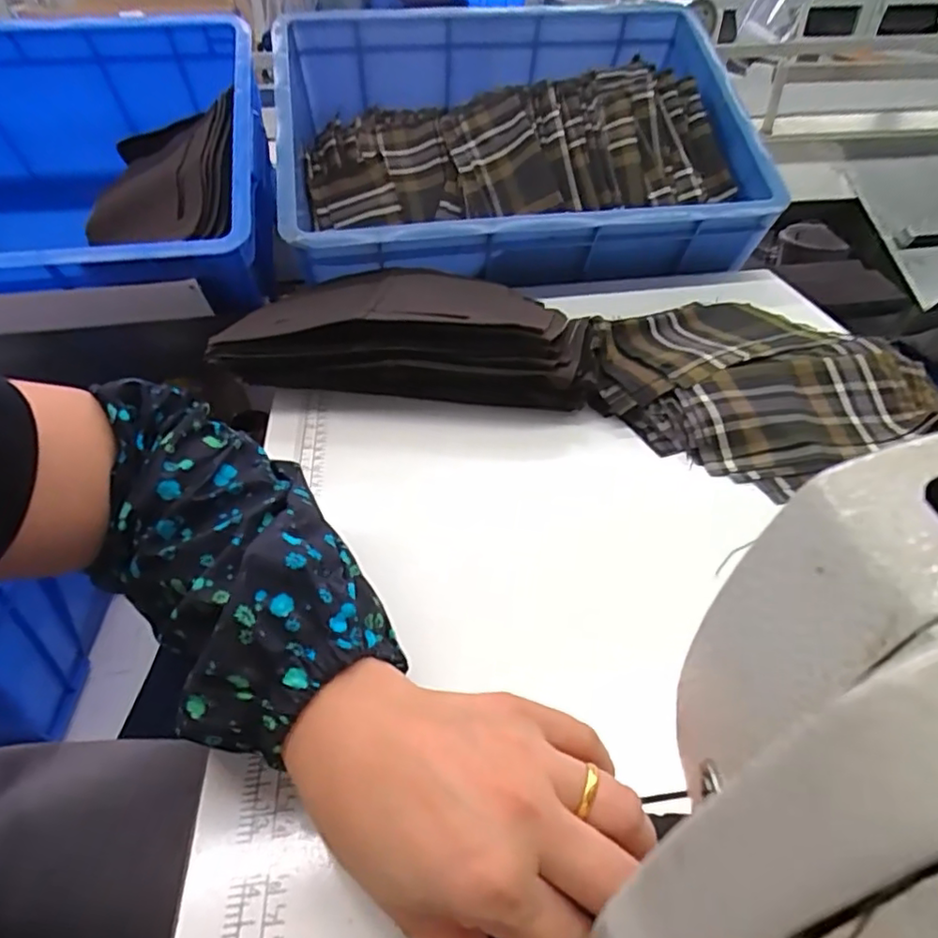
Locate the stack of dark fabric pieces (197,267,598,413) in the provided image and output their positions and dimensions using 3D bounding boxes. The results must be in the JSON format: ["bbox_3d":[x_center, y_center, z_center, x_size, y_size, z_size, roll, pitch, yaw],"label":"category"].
[{"bbox_3d":[-0.047,-0.122,0.524,0.286,0.077,0.173,1,40,7],"label":"stack of dark fabric pieces"}]

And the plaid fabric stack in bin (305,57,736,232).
[{"bbox_3d":[0.058,-0.348,0.688,0.476,0.130,0.227,-9,74,-5],"label":"plaid fabric stack in bin"}]

